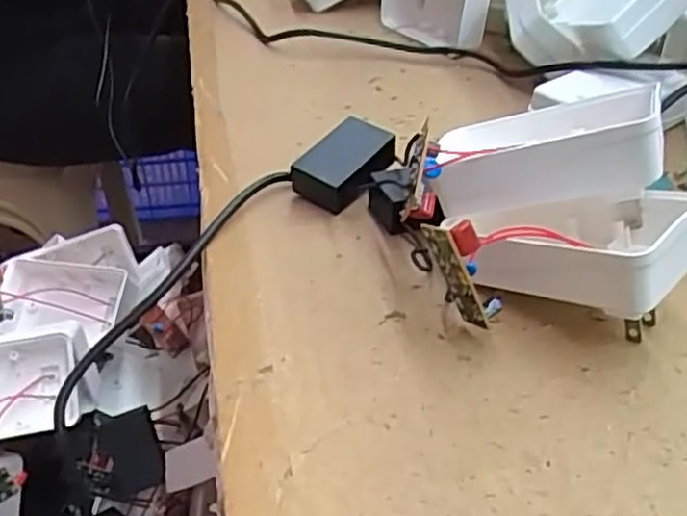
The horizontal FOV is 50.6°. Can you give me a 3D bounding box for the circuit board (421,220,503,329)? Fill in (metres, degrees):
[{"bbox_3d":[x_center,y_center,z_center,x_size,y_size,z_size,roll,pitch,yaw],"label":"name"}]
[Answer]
[{"bbox_3d":[0.044,0.007,0.267,0.019,0.046,0.010,-7,31,31],"label":"circuit board"}]

